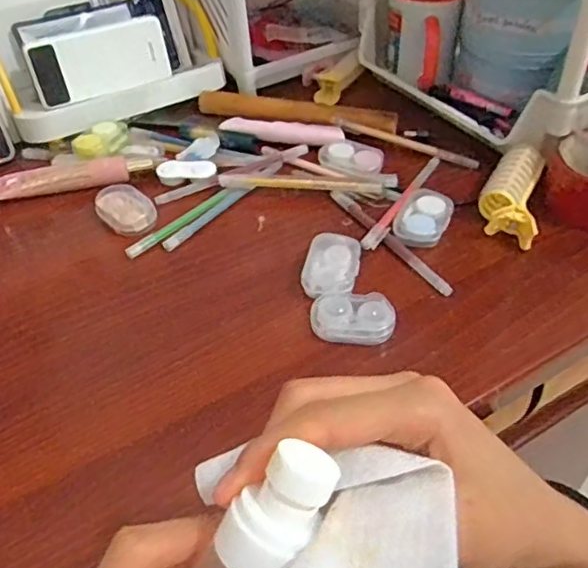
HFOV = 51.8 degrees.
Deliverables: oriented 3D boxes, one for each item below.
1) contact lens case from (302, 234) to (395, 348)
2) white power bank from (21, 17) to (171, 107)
[{"bbox_3d":[0.037,0.000,0.457,0.056,0.014,0.102,-8,44,-6],"label":"contact lens case"},{"bbox_3d":[-0.209,-0.241,0.656,0.145,0.067,0.009,-22,28,-17],"label":"white power bank"}]

